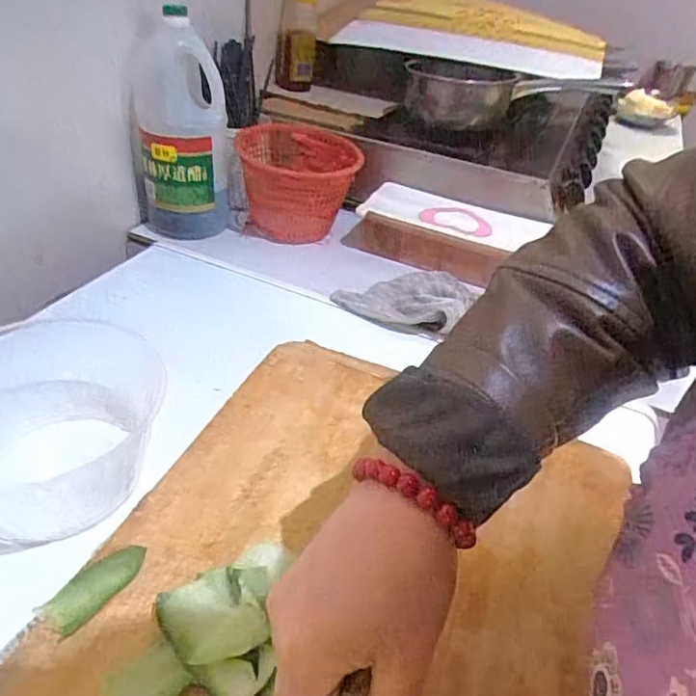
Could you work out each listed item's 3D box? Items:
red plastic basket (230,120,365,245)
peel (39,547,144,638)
[{"bbox_3d":[-0.079,-0.248,0.858,0.181,0.126,0.185,4,39,-4],"label":"red plastic basket"},{"bbox_3d":[-0.154,0.144,0.342,0.028,0.008,0.060,31,45,27],"label":"peel"}]

